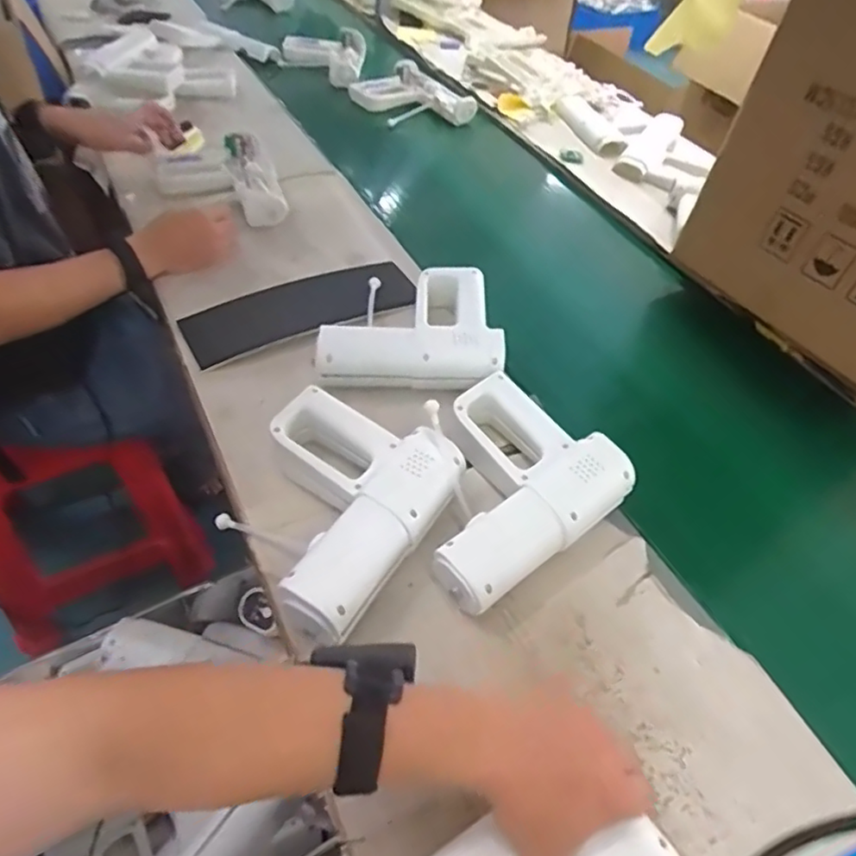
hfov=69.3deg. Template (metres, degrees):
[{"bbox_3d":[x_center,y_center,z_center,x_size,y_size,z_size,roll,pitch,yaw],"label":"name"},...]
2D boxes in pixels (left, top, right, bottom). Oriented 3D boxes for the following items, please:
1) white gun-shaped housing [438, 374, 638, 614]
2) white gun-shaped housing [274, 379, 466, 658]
[{"bbox_3d":[0.064,0.052,0.600,0.213,0.068,0.184,-30,57,-29],"label":"white gun-shaped housing"},{"bbox_3d":[-0.089,0.066,0.576,0.186,0.063,0.220,29,51,19],"label":"white gun-shaped housing"}]

